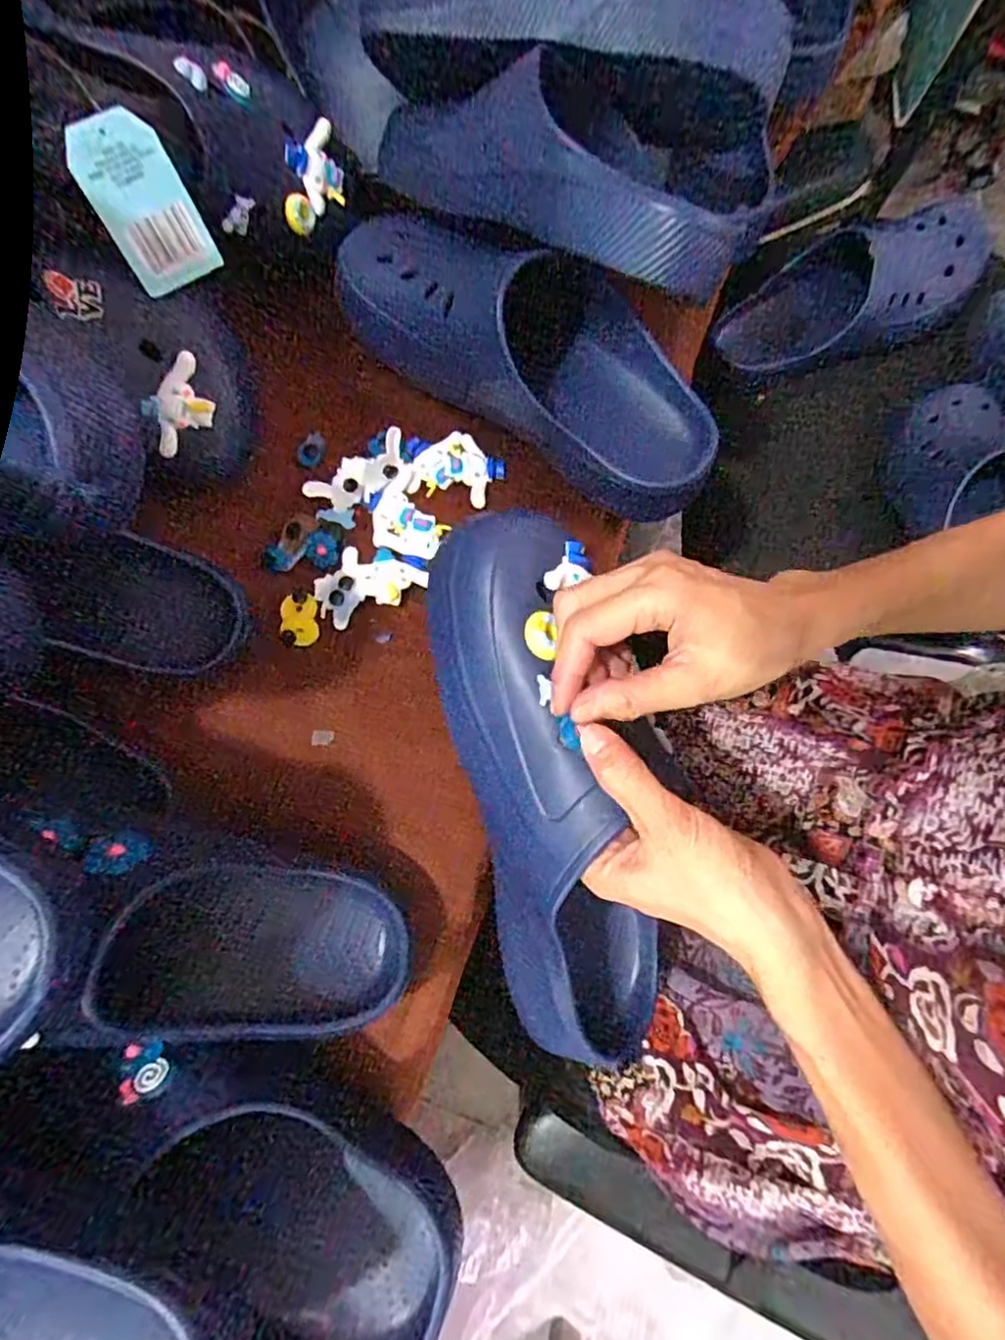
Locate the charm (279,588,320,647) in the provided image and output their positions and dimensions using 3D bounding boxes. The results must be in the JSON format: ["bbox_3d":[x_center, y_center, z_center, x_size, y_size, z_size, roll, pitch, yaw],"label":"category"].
[{"bbox_3d":[-0.138,-0.036,0.430,0.025,0.007,0.042,-1,76,-12],"label":"charm"}]

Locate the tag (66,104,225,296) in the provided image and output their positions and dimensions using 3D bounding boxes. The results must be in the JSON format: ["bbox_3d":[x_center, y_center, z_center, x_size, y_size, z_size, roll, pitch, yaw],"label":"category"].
[{"bbox_3d":[-0.204,-0.265,0.359,0.051,0.079,0.007,-25,42,-4],"label":"tag"}]

